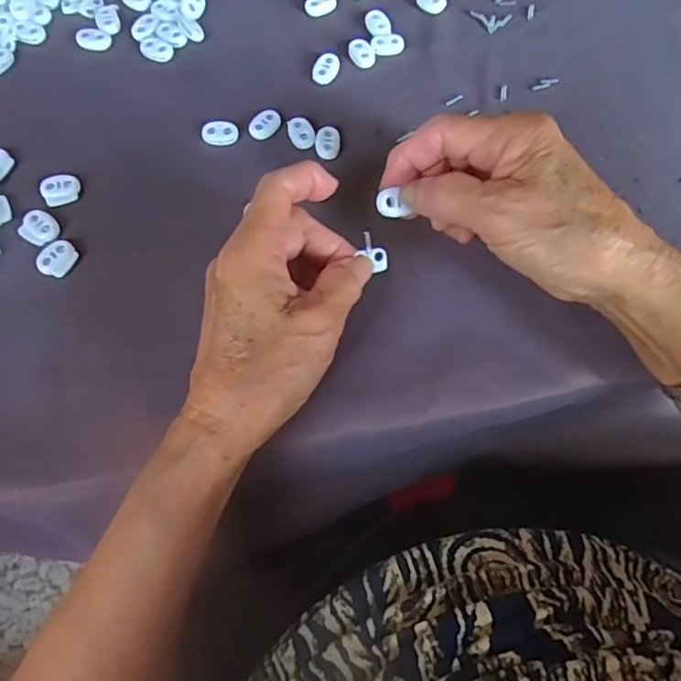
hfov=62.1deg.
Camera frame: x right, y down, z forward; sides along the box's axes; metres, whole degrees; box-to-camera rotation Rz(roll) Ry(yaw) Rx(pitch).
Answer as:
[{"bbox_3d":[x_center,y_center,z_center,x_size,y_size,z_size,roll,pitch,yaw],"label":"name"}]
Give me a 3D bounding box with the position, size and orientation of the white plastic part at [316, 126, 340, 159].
[{"bbox_3d":[-0.008,-0.125,0.356,0.015,0.004,0.021,4,71,0],"label":"white plastic part"}]

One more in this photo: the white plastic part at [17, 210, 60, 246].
[{"bbox_3d":[-0.176,-0.066,0.332,0.023,0.004,0.020,32,73,10],"label":"white plastic part"}]

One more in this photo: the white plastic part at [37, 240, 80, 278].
[{"bbox_3d":[-0.164,-0.047,0.327,0.018,0.005,0.022,33,73,10],"label":"white plastic part"}]

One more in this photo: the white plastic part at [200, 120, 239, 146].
[{"bbox_3d":[-0.076,-0.132,0.357,0.023,0.004,0.015,0,71,-1],"label":"white plastic part"}]

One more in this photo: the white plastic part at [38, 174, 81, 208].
[{"bbox_3d":[-0.169,-0.091,0.342,0.022,0.004,0.022,3,72,-11],"label":"white plastic part"}]

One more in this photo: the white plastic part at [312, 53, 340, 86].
[{"bbox_3d":[-0.009,-0.182,0.376,0.015,0.004,0.024,24,72,7],"label":"white plastic part"}]

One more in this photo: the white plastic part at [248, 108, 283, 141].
[{"bbox_3d":[-0.048,-0.138,0.360,0.016,0.004,0.023,36,74,11],"label":"white plastic part"}]

